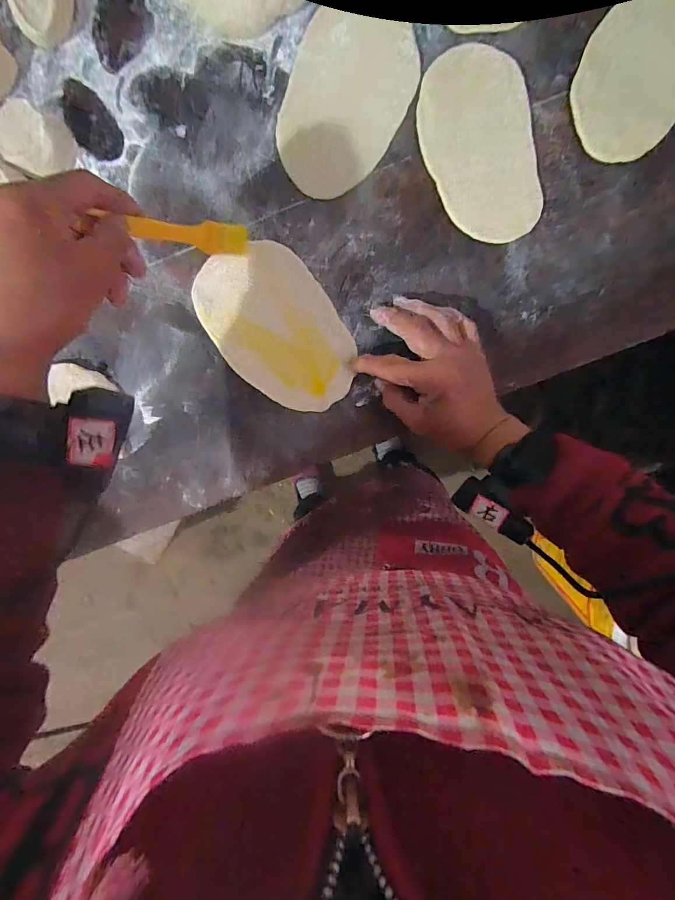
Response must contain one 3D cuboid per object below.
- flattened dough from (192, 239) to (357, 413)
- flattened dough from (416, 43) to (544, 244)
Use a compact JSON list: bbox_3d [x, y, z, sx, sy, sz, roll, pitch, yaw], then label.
[{"bbox_3d":[-0.054,-0.106,0.369,0.100,0.008,0.158,-35,97,6],"label":"flattened dough"},{"bbox_3d":[0.118,-0.249,0.343,0.086,0.005,0.146,-13,99,3],"label":"flattened dough"}]

